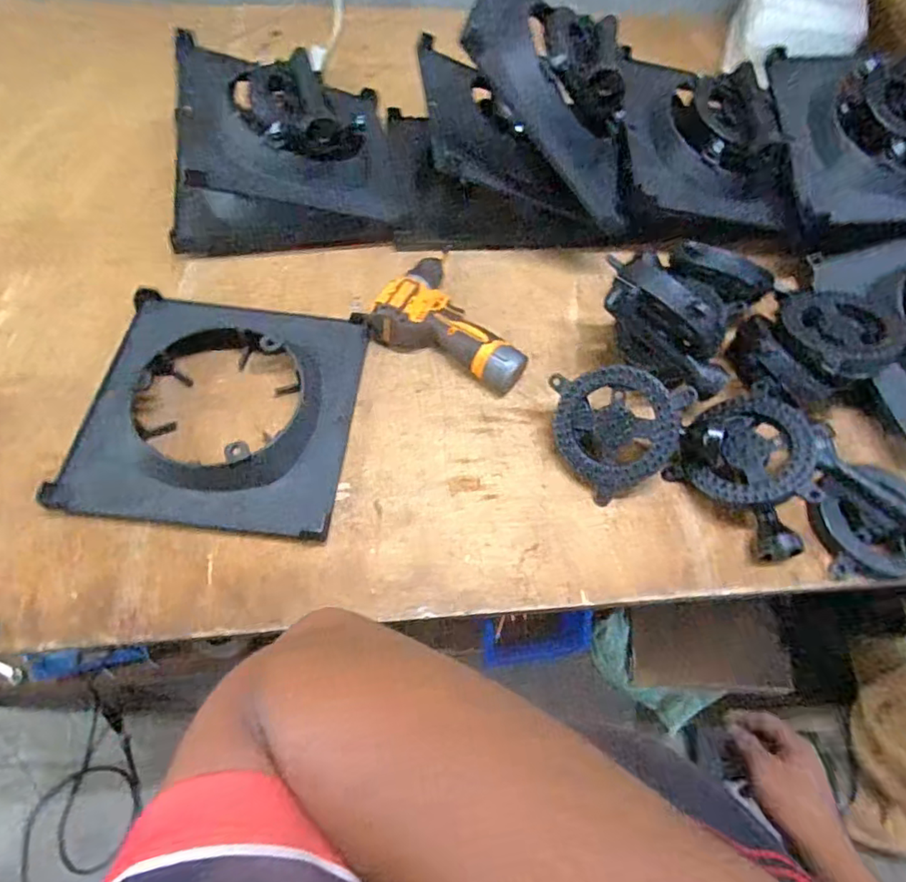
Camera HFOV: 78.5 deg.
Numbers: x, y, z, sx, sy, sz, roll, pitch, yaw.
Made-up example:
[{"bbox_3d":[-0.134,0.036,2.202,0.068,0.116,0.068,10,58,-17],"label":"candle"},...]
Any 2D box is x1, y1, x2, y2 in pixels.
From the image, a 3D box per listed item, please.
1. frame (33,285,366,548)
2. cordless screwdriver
[{"bbox_3d":[-0.269,-0.050,0.643,0.298,0.052,0.293,7,62,0],"label":"frame"},{"bbox_3d":[0.013,-0.171,0.727,0.207,0.056,0.174,23,63,8],"label":"cordless screwdriver"}]

